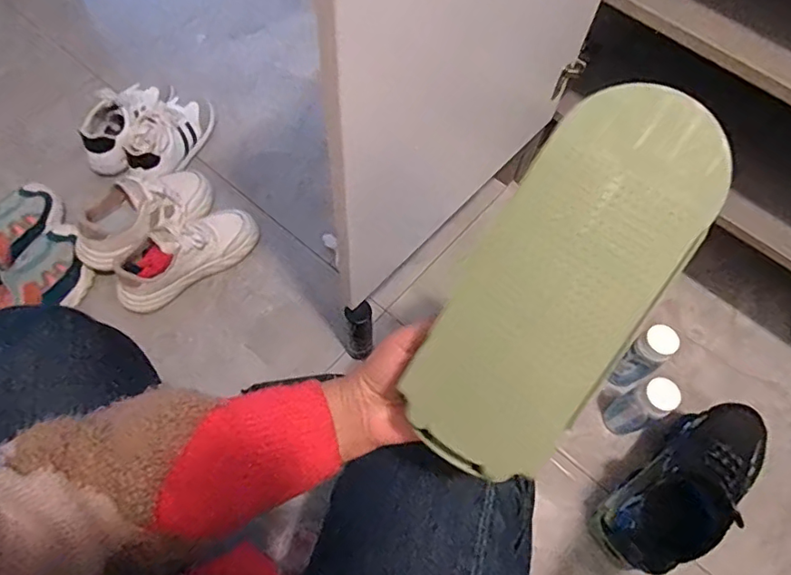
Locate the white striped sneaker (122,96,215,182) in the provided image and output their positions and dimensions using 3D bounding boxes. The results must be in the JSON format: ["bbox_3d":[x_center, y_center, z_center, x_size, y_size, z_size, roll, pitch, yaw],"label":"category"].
[{"bbox_3d":[-0.422,-0.275,0.988,0.092,0.081,0.251,19,50,7],"label":"white striped sneaker"}]

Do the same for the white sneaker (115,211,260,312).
[{"bbox_3d":[-0.344,-0.059,0.883,0.240,0.102,0.088,-34,69,-18],"label":"white sneaker"}]

